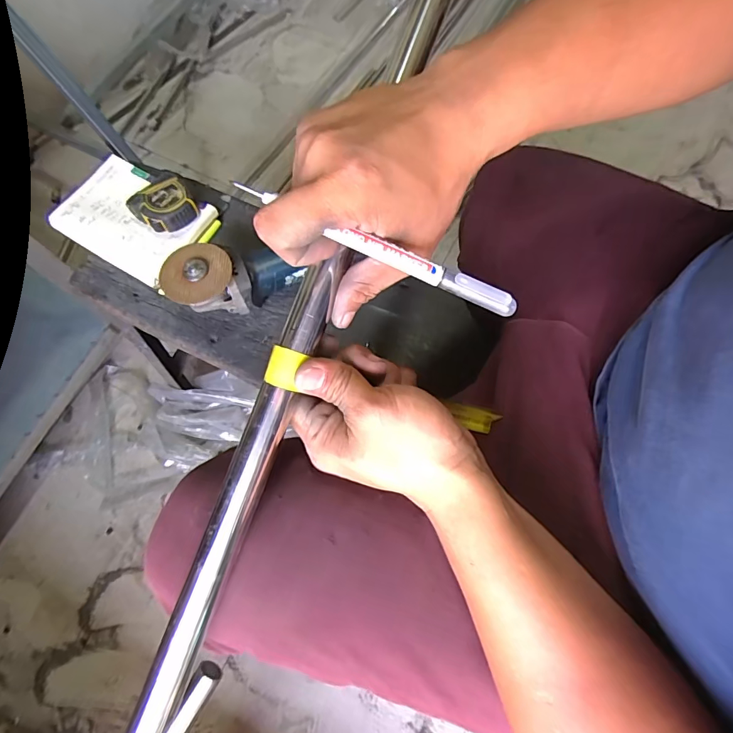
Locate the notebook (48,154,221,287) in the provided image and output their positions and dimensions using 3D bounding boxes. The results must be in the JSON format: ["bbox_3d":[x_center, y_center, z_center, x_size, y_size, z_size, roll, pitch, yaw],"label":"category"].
[{"bbox_3d":[-0.347,-0.220,0.648,0.210,0.023,0.148,29,73,10],"label":"notebook"}]

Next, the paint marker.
[{"bbox_3d":[0.007,-0.064,0.236,0.161,0.010,0.009,23,72,-4],"label":"paint marker"}]

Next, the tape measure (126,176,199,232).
[{"bbox_3d":[-0.289,-0.228,0.623,0.083,0.037,0.077,-33,74,-11],"label":"tape measure"}]

